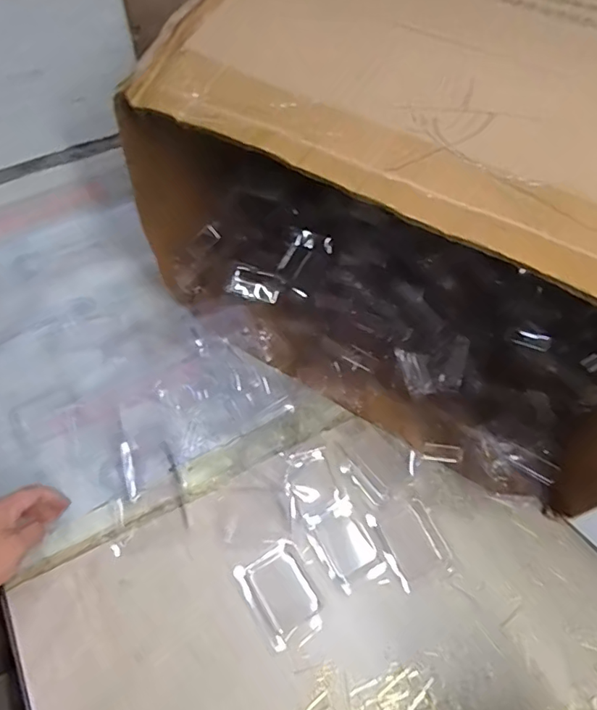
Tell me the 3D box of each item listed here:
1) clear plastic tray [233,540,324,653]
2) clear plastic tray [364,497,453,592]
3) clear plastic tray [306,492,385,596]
[{"bbox_3d":[-0.016,0.251,0.535,0.070,0.025,0.095,-27,64,-18],"label":"clear plastic tray"},{"bbox_3d":[0.126,0.209,0.571,0.069,0.012,0.081,-19,62,-14],"label":"clear plastic tray"},{"bbox_3d":[0.049,0.207,0.564,0.060,0.012,0.091,-25,63,-17],"label":"clear plastic tray"}]

